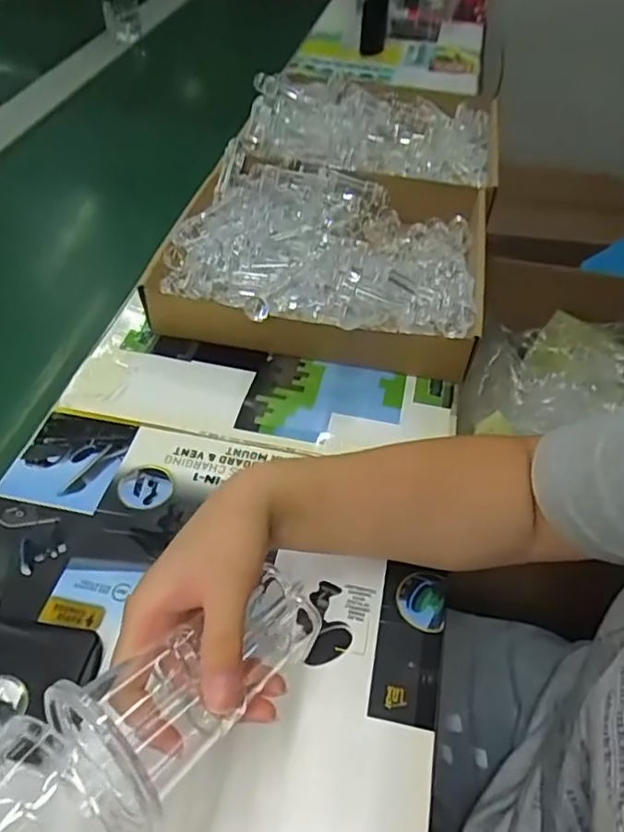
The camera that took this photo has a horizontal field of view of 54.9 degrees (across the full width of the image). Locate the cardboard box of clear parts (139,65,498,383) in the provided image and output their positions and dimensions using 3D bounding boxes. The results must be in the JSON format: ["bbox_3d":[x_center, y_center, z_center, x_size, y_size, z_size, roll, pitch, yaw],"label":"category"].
[{"bbox_3d":[0.036,-0.265,0.711,0.329,0.078,0.552,10,48,7],"label":"cardboard box of clear parts"}]

